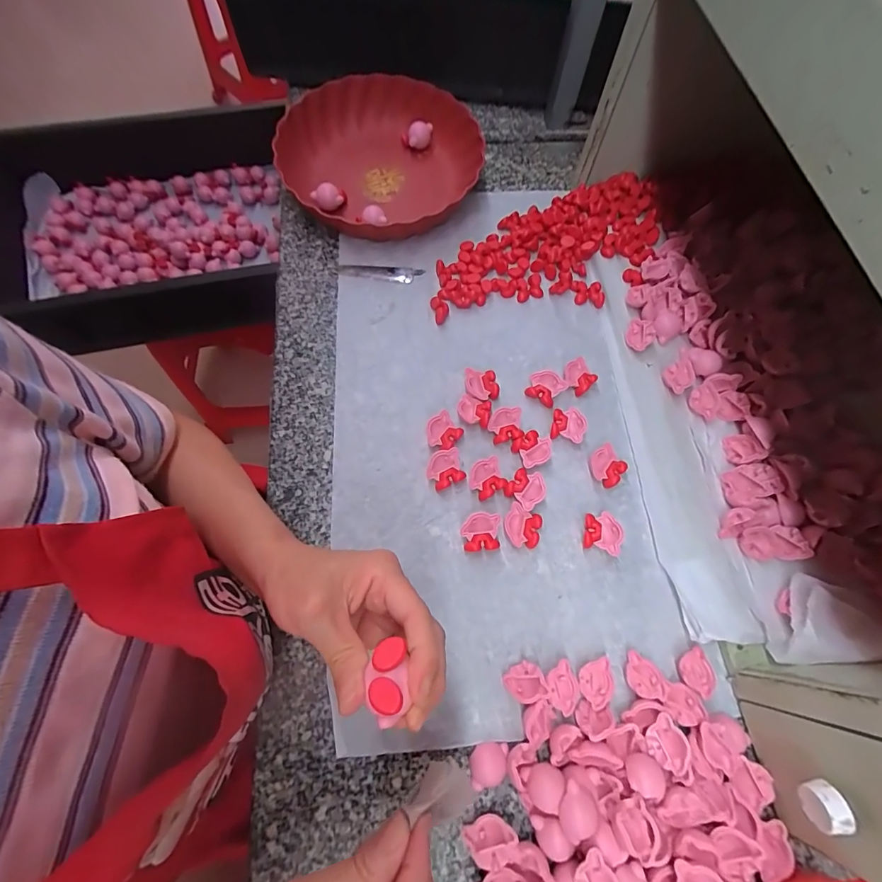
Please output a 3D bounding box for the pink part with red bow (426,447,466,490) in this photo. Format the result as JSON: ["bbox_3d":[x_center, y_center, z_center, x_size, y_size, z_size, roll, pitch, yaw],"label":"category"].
[{"bbox_3d":[0.003,0.028,0.397,0.034,0.015,0.033,-16,71,-8],"label":"pink part with red bow"}]

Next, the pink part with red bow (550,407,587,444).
[{"bbox_3d":[0.128,-0.016,0.421,0.033,0.015,0.033,17,70,4],"label":"pink part with red bow"}]

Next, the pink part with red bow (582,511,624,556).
[{"bbox_3d":[0.147,0.084,0.384,0.033,0.017,0.035,18,70,5],"label":"pink part with red bow"}]

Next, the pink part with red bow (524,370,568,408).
[{"bbox_3d":[0.108,-0.055,0.435,0.035,0.017,0.031,35,72,11],"label":"pink part with red bow"}]

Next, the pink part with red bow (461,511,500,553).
[{"bbox_3d":[0.035,0.083,0.378,0.033,0.017,0.033,1,69,-1],"label":"pink part with red bow"}]

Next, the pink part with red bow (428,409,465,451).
[{"bbox_3d":[0.003,-0.008,0.410,0.032,0.012,0.034,1,69,-2],"label":"pink part with red bow"}]

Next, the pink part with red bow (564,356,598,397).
[{"bbox_3d":[0.146,-0.069,0.441,0.033,0.016,0.037,39,73,12],"label":"pink part with red bow"}]

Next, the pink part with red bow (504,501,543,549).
[{"bbox_3d":[0.074,0.080,0.383,0.034,0.015,0.035,23,70,7],"label":"pink part with red bow"}]

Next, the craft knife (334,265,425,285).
[{"bbox_3d":[-0.073,-0.200,0.496,0.100,0.005,0.022,5,69,0],"label":"craft knife"}]

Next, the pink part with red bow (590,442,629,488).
[{"bbox_3d":[0.162,0.025,0.407,0.033,0.015,0.035,42,73,13],"label":"pink part with red bow"}]

